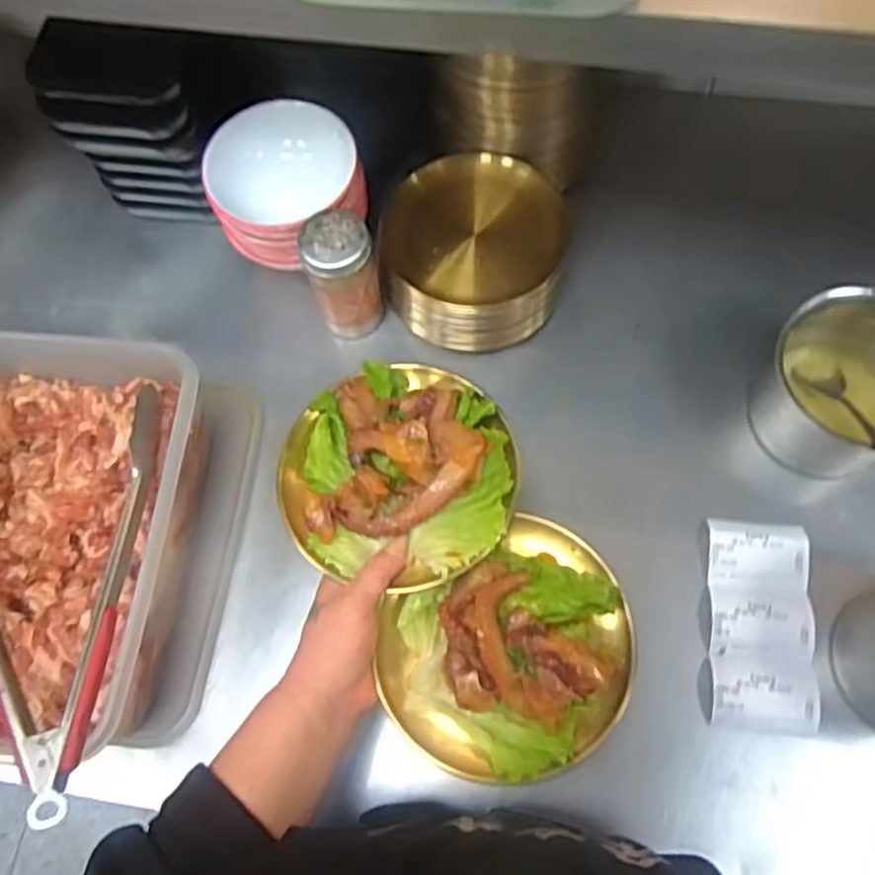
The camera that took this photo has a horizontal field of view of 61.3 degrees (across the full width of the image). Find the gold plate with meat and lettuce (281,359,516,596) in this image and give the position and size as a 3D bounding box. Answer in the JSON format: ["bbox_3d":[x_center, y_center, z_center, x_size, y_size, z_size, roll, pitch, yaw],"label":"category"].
[{"bbox_3d":[-0.027,0.020,0.506,0.159,0.035,0.151,-1,68,2],"label":"gold plate with meat and lettuce"}]

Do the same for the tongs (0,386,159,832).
[{"bbox_3d":[-0.297,0.100,0.525,0.177,0.071,0.296,0,69,2],"label":"tongs"}]

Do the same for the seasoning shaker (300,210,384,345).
[{"bbox_3d":[-0.084,-0.141,0.654,0.062,0.121,0.051,-15,69,-4],"label":"seasoning shaker"}]

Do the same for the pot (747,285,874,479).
[{"bbox_3d":[0.330,-0.043,0.592,0.137,0.126,0.120,39,75,16],"label":"pot"}]

